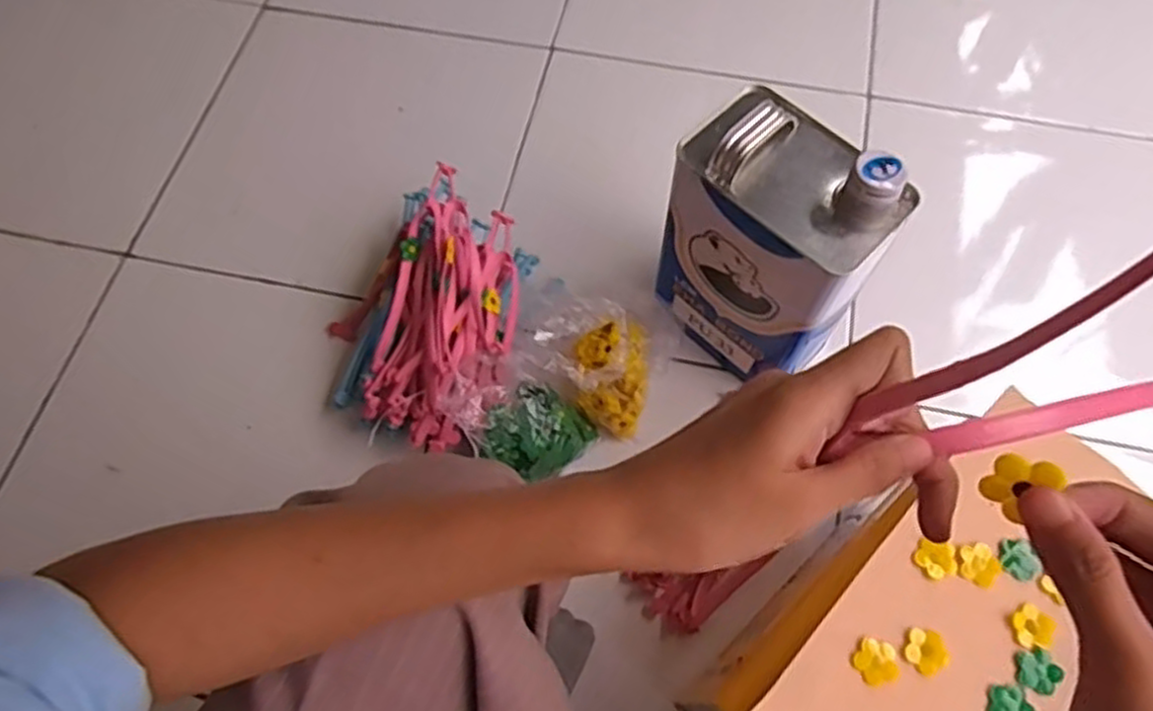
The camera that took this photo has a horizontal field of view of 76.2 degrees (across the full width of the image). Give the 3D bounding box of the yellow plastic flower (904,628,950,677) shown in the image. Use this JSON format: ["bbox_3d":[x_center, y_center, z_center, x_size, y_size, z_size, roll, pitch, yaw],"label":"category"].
[{"bbox_3d":[0.194,0.163,0.408,0.022,0.004,0.023,0,66,0],"label":"yellow plastic flower"}]

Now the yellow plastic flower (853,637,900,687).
[{"bbox_3d":[0.169,0.172,0.413,0.024,0.005,0.024,0,66,0],"label":"yellow plastic flower"}]

